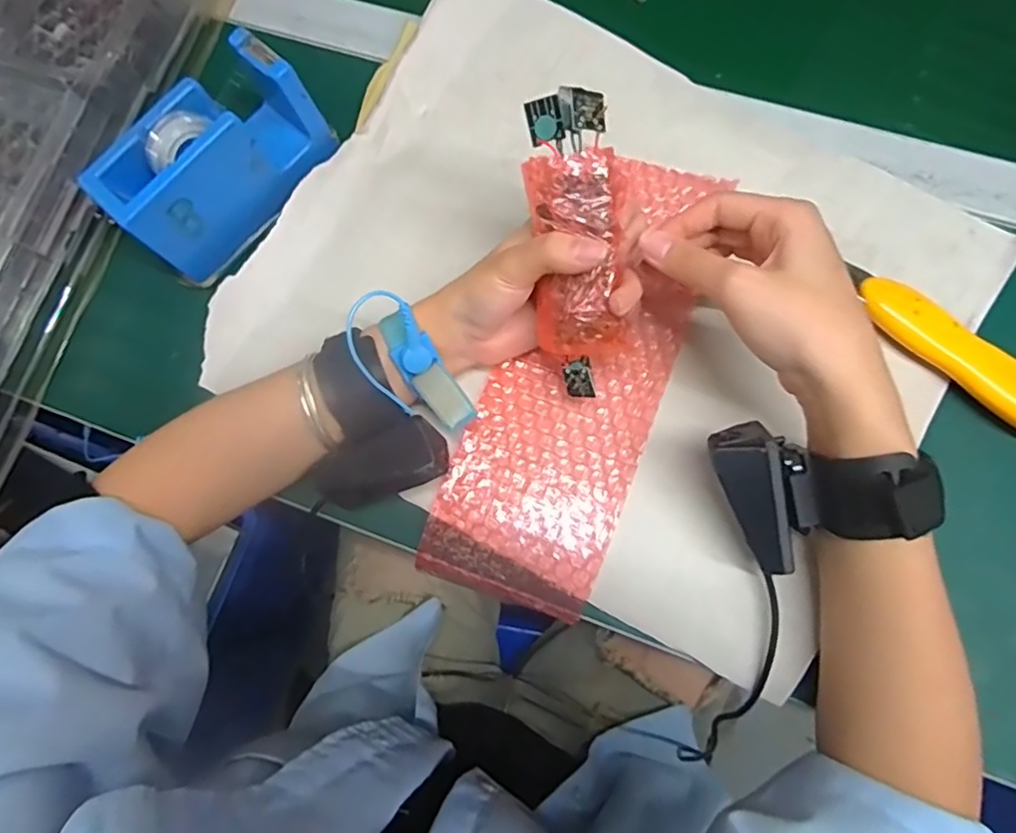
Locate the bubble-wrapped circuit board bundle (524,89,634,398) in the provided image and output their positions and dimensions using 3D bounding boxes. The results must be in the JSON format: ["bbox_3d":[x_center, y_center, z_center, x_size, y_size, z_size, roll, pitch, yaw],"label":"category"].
[{"bbox_3d":[0.034,-0.078,0.293,0.043,0.023,0.143,-6,110,0],"label":"bubble-wrapped circuit board bundle"}]

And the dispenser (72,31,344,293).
[{"bbox_3d":[-0.175,-0.152,0.362,0.054,0.070,0.130,39,84,13],"label":"dispenser"}]

